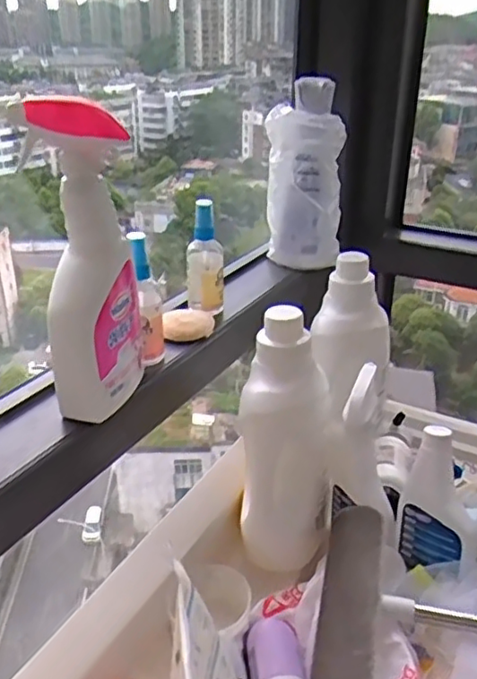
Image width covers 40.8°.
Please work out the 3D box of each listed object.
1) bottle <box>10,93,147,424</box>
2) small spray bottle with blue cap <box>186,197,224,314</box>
[{"bbox_3d":[-0.125,-0.064,0.540,0.080,0.252,0.092,-1,27,-7],"label":"bottle"},{"bbox_3d":[-0.038,-0.101,0.751,0.041,0.119,0.034,-1,27,-7],"label":"small spray bottle with blue cap"}]

